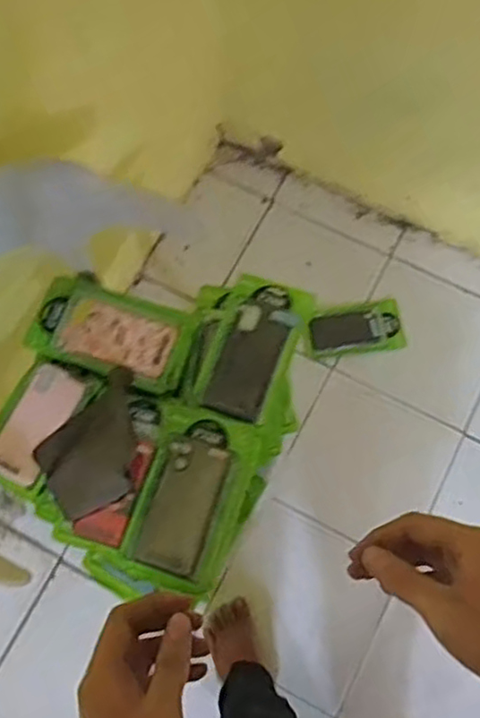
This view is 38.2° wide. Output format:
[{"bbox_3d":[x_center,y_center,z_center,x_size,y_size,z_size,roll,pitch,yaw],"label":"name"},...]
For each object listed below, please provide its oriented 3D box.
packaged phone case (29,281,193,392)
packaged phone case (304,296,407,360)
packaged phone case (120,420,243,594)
[{"bbox_3d":[-0.179,-0.041,0.956,0.216,0.025,0.121,21,73,8],"label":"packaged phone case"},{"bbox_3d":[0.249,-0.066,1.486,0.203,0.015,0.108,-8,71,-2],"label":"packaged phone case"},{"bbox_3d":[-0.063,0.176,0.861,0.115,0.027,0.193,18,72,7],"label":"packaged phone case"}]

